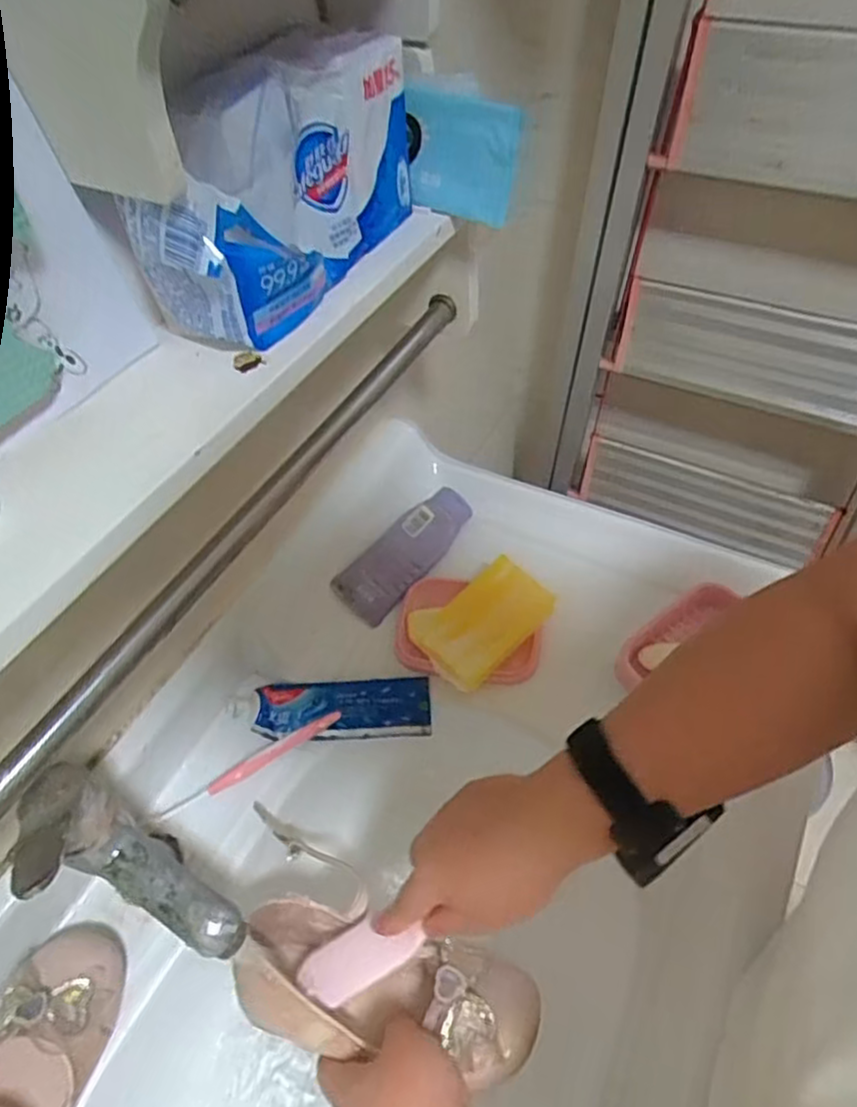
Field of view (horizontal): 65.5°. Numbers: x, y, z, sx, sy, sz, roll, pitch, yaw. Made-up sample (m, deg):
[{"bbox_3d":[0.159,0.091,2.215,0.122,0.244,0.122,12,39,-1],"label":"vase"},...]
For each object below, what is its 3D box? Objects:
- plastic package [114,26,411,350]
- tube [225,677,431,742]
[{"bbox_3d":[-0.079,-0.202,0.363,0.061,0.106,0.181,20,56,21],"label":"plastic package"},{"bbox_3d":[-0.084,0.132,0.572,0.169,0.034,0.053,-6,51,1],"label":"tube"}]

